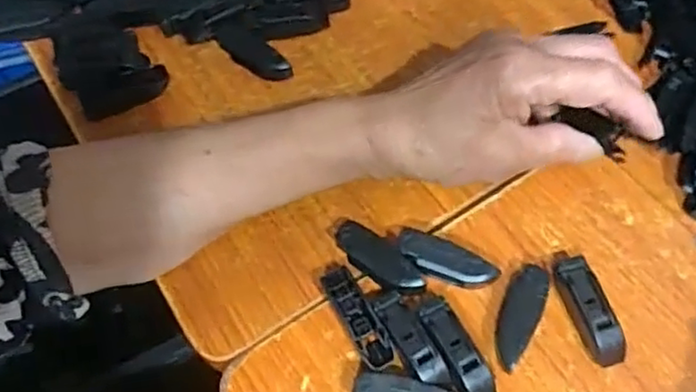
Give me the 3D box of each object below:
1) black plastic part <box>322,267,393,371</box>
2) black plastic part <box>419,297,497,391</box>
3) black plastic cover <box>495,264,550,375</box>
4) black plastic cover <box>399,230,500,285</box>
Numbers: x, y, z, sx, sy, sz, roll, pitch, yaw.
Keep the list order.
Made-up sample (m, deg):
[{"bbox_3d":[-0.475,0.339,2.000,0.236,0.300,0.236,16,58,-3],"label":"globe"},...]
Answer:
[{"bbox_3d":[0.006,0.064,0.337,0.015,0.015,0.056,-27,65,-12],"label":"black plastic part"},{"bbox_3d":[0.054,0.079,0.328,0.018,0.016,0.054,-28,65,-12],"label":"black plastic part"},{"bbox_3d":[0.088,0.062,0.335,0.019,0.017,0.054,23,66,13],"label":"black plastic cover"},{"bbox_3d":[0.052,0.037,0.349,0.053,0.018,0.019,22,65,12],"label":"black plastic cover"}]

